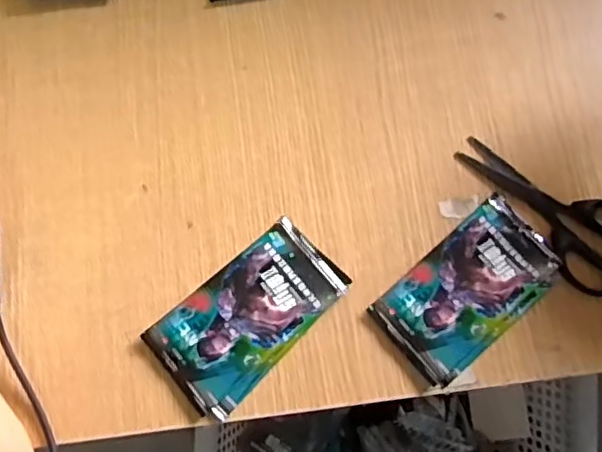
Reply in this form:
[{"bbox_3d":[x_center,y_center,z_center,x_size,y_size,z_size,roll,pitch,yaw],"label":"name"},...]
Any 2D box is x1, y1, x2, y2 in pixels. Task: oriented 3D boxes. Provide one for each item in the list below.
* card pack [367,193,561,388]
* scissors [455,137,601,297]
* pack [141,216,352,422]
[{"bbox_3d":[0.125,0.045,0.453,0.134,0.005,0.077,-41,83,-10],"label":"card pack"},{"bbox_3d":[0.194,-0.020,0.471,0.072,0.010,0.151,-43,84,-10],"label":"scissors"},{"bbox_3d":[-0.039,0.063,0.446,0.080,0.010,0.139,44,79,6],"label":"pack"}]

